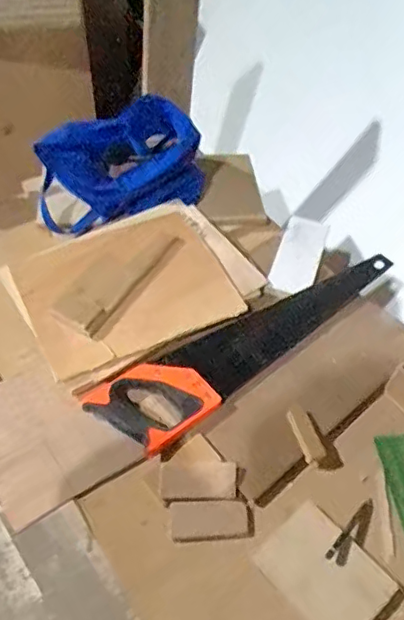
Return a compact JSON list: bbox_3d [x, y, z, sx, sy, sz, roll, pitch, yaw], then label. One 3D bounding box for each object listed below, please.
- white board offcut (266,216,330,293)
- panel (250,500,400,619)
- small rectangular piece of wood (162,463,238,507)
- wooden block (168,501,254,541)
[{"bbox_3d":[0.160,-0.093,0.940,0.067,0.012,0.178,16,49,11],"label":"white board offcut"},{"bbox_3d":[0.134,0.288,0.639,0.100,0.015,0.130,-37,65,-21],"label":"panel"},{"bbox_3d":[-0.002,0.203,0.692,0.087,0.004,0.044,-4,66,-3],"label":"small rectangular piece of wood"},{"bbox_3d":[0.011,0.241,0.664,0.092,0.006,0.041,0,64,-2],"label":"wooden block"}]

